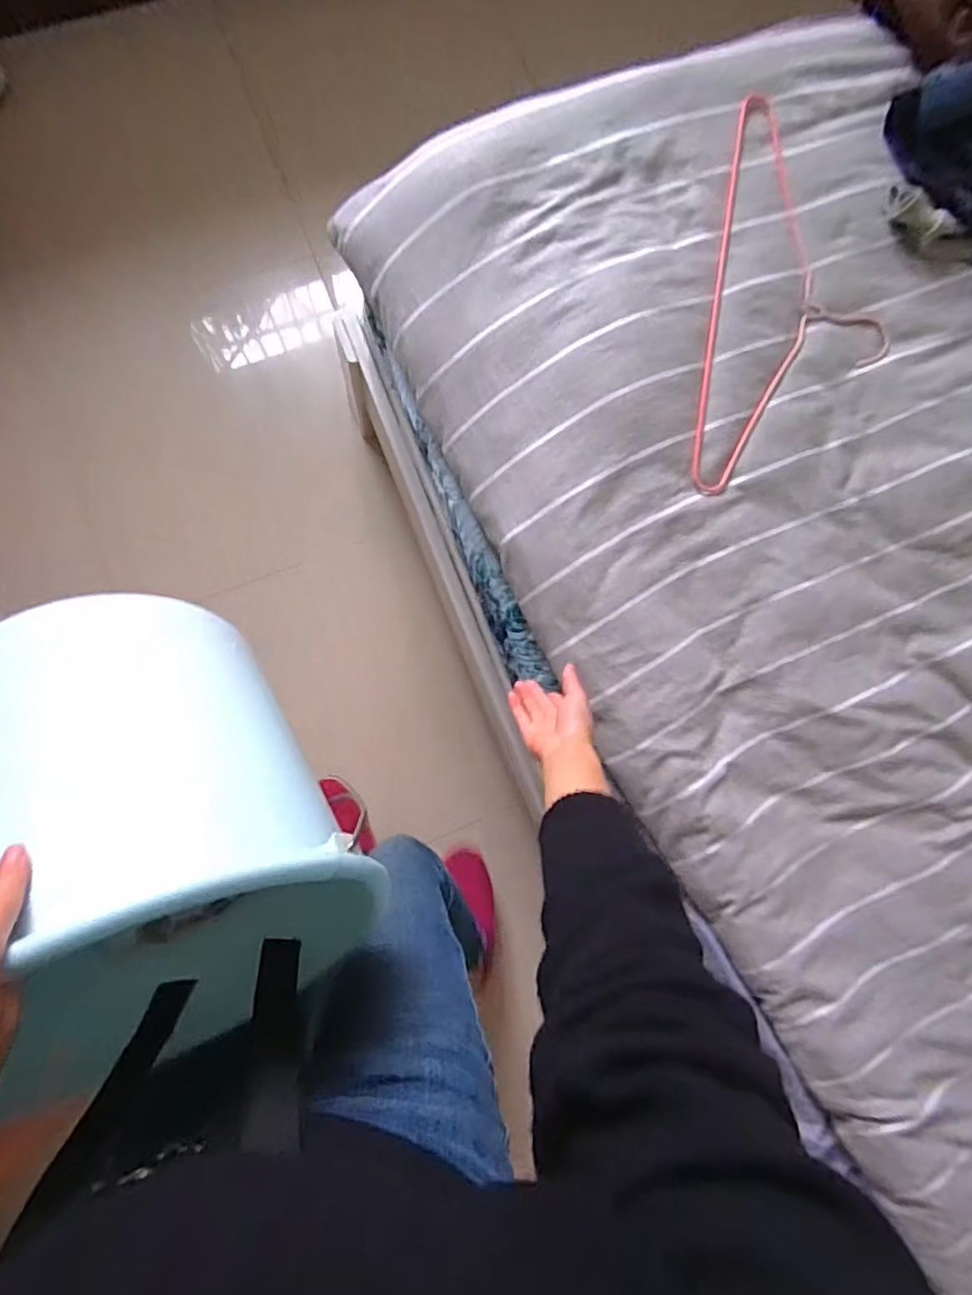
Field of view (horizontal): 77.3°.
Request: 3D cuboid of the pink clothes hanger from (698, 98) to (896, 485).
[{"bbox_3d":[0.381,-0.411,0.721,0.225,0.022,0.485,8,86,2],"label":"pink clothes hanger"}]

